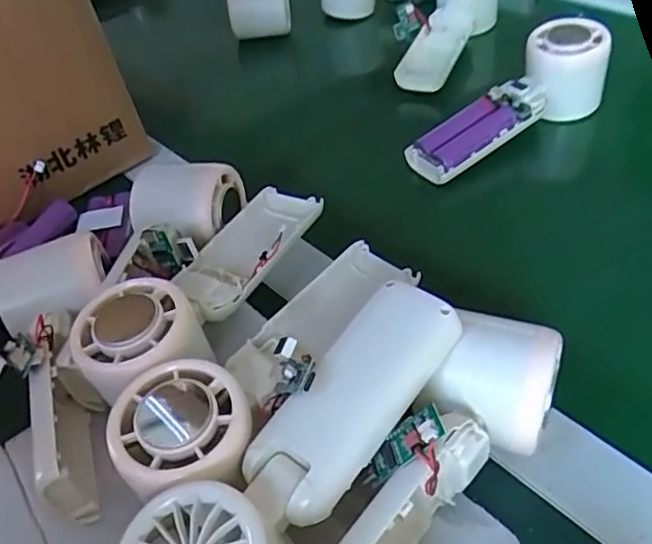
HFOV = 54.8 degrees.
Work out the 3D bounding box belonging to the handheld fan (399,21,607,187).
[{"bbox_3d":[0.130,-0.125,0.448,0.160,0.056,0.052,-29,49,-20],"label":"handheld fan"}]

